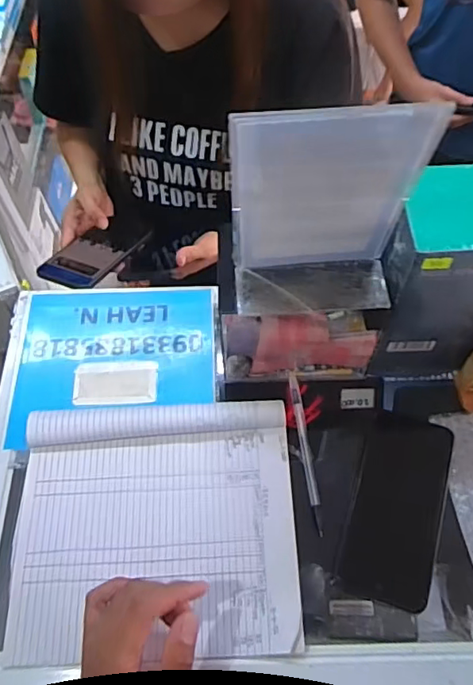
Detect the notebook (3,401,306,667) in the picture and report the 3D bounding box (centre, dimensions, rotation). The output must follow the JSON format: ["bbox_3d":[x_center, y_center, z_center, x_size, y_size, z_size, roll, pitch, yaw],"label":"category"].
[{"bbox_3d":[-0.071,0.159,0.478,0.241,0.030,0.208,-2,60,0],"label":"notebook"}]

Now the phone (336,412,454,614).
[{"bbox_3d":[0.148,0.144,0.487,0.080,0.015,0.170,17,62,11],"label":"phone"}]

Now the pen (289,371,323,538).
[{"bbox_3d":[0.067,0.103,0.520,0.010,0.009,0.158,-5,60,-2],"label":"pen"}]

